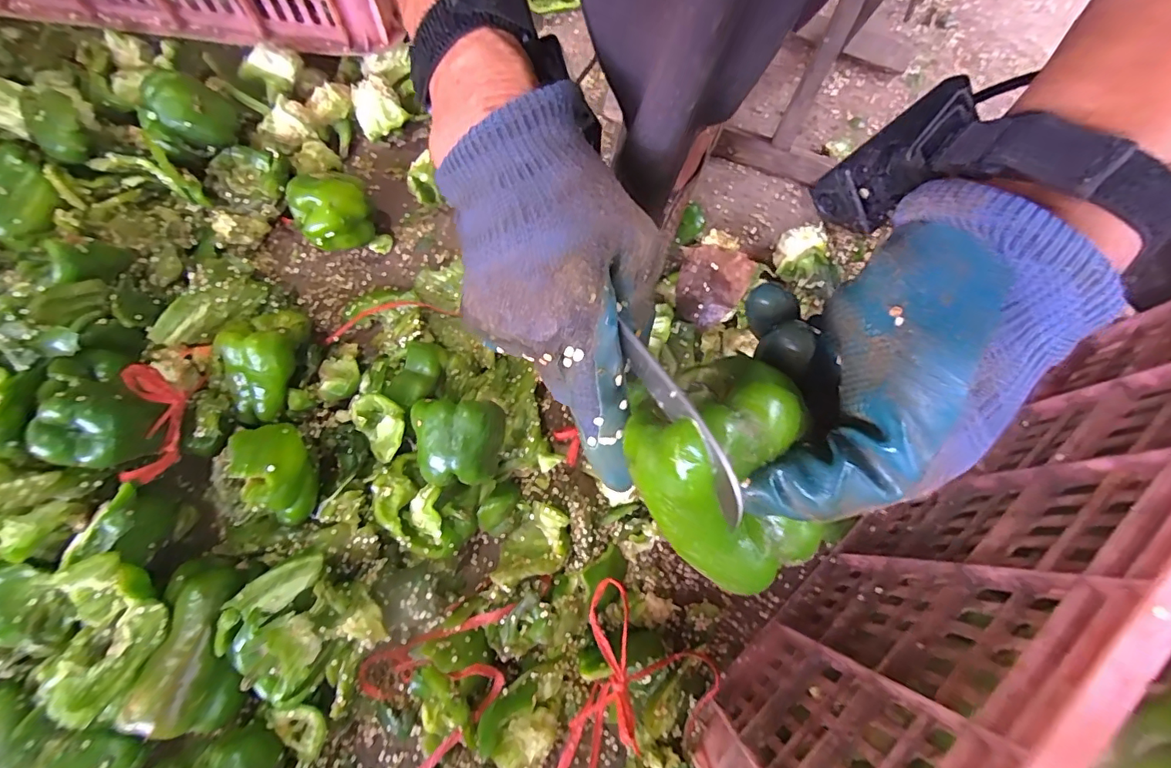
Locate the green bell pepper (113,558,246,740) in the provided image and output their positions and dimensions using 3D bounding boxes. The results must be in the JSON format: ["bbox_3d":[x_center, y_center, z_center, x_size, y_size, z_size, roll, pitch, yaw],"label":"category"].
[{"bbox_3d":[-0.293,0.197,0.387,0.060,0.045,0.117,0,76,0],"label":"green bell pepper"}]

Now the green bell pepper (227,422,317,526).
[{"bbox_3d":[-0.253,0.073,0.422,0.054,0.049,0.076,-32,78,-7],"label":"green bell pepper"}]

